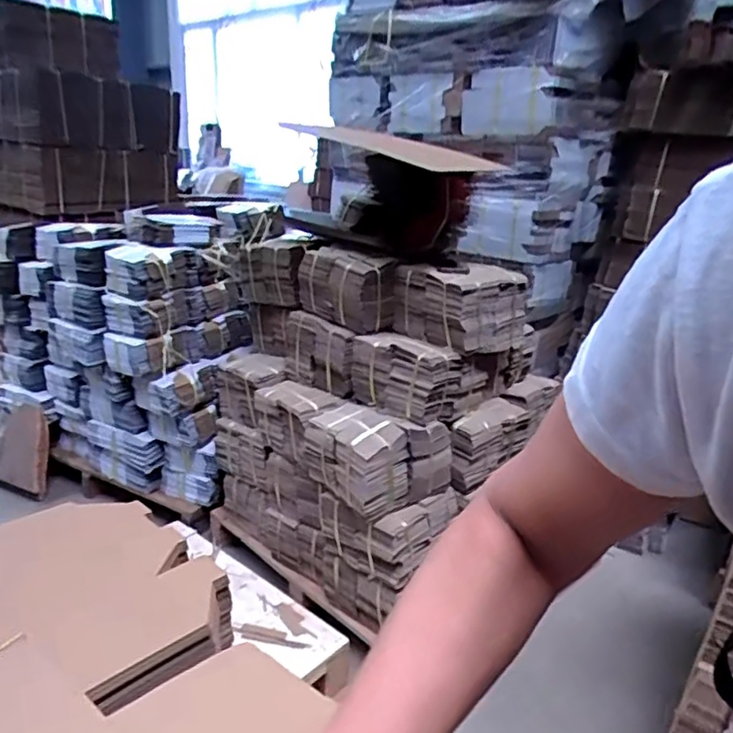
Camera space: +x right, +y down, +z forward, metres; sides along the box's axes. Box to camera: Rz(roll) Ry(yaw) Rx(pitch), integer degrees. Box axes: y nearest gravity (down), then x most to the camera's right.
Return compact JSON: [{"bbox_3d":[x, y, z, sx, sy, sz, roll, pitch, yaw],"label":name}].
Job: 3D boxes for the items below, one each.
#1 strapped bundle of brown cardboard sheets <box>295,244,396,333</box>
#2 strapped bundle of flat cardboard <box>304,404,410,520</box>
[{"bbox_3d":[-0.061,-0.207,1.648,0.264,0.176,0.115,19,24,39],"label":"strapped bundle of brown cardboard sheets"},{"bbox_3d":[-0.027,0.215,1.501,0.146,0.177,0.274,-11,23,-37],"label":"strapped bundle of flat cardboard"}]

